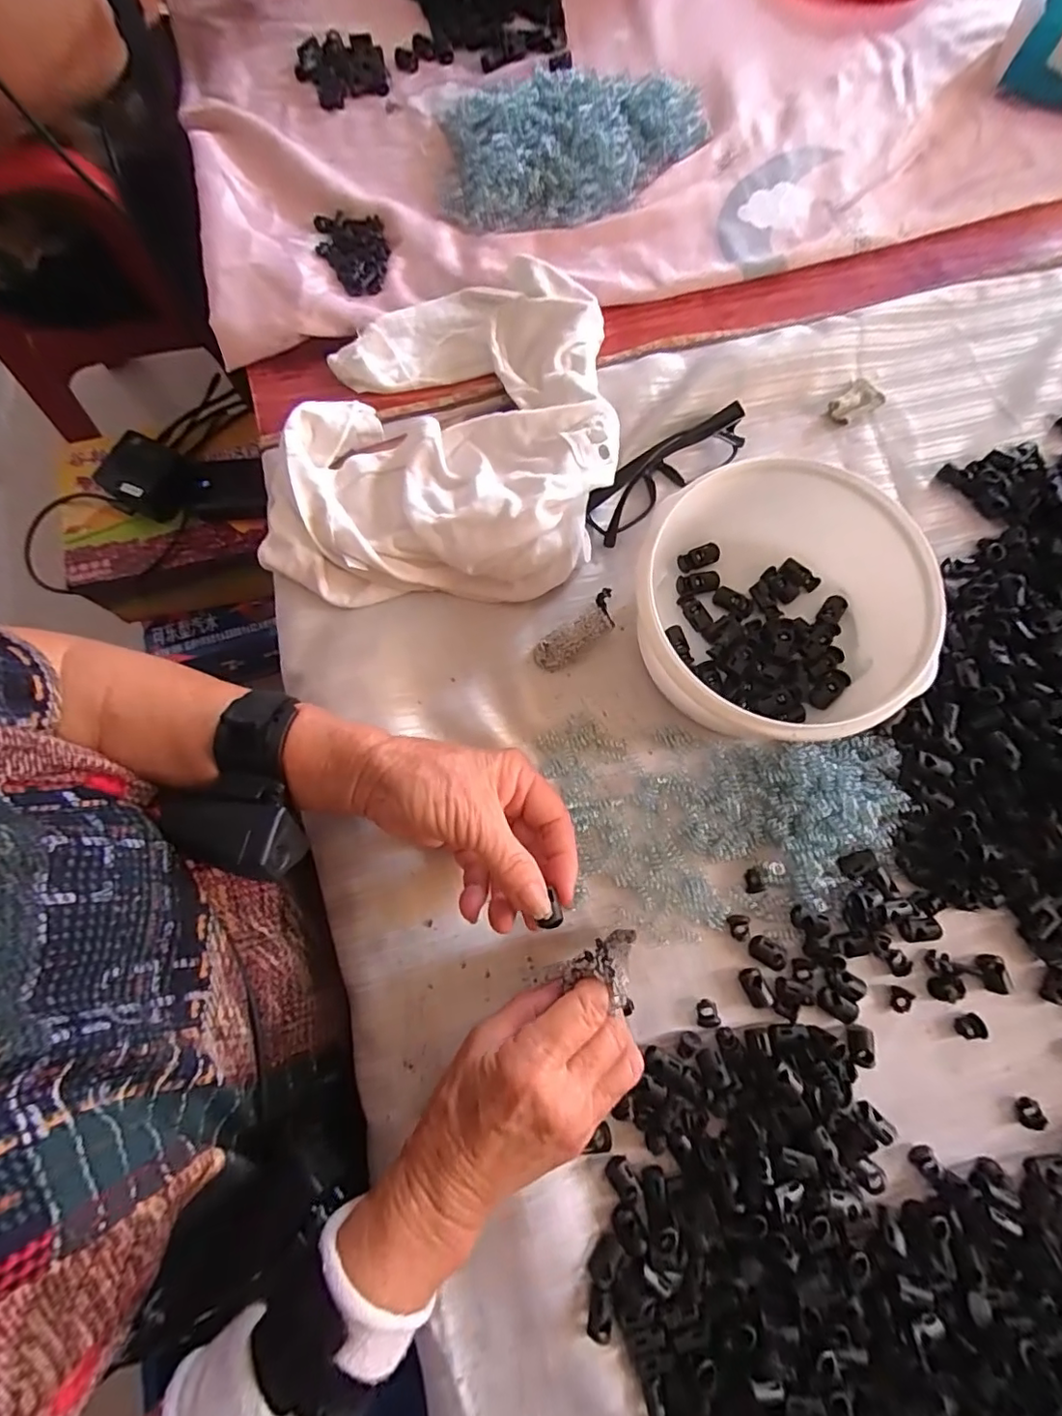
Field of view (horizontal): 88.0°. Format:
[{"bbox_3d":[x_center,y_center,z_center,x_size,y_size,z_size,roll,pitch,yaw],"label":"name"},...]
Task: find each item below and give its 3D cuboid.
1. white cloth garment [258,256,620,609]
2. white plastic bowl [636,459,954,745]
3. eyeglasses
[{"bbox_3d":[-0.063,-0.213,0.390,0.236,0.057,0.276,0,76,1],"label":"white cloth garment"},{"bbox_3d":[0.142,-0.056,0.330,0.144,0.071,0.155,0,76,1],"label":"white plastic bowl"},{"bbox_3d":[0.097,-0.164,0.389,0.132,0.045,0.029,-37,78,-8],"label":"eyeglasses"}]

